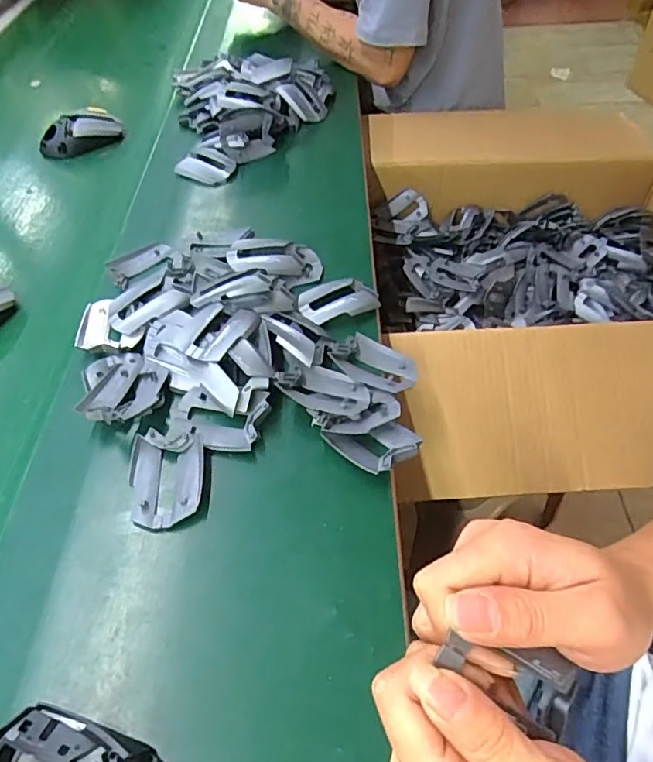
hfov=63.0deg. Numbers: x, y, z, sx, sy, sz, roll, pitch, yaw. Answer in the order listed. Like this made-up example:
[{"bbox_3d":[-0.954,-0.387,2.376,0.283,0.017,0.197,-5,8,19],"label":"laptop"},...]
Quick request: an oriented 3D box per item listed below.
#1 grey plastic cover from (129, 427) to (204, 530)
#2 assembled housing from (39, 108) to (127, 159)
[{"bbox_3d":[-0.130,0.078,0.429,0.059,0.020,0.079,-4,51,-2],"label":"grey plastic cover"},{"bbox_3d":[-0.359,-0.362,0.778,0.116,0.038,0.059,-22,54,-15],"label":"assembled housing"}]

